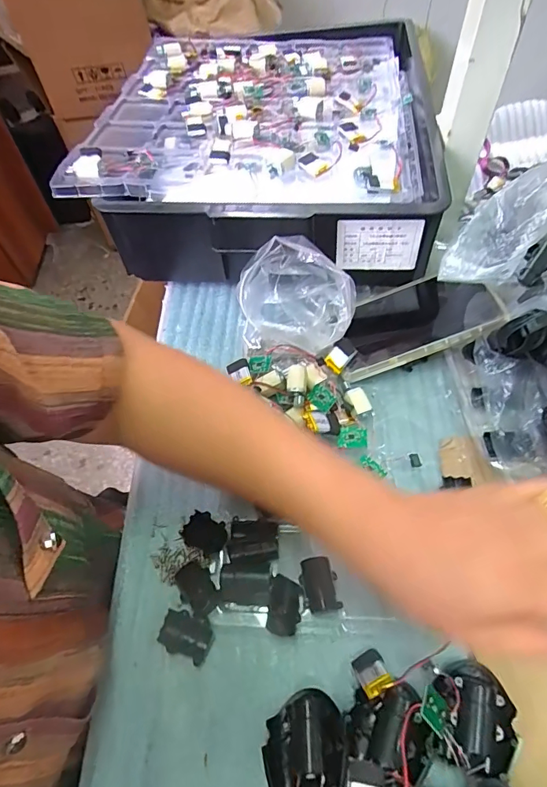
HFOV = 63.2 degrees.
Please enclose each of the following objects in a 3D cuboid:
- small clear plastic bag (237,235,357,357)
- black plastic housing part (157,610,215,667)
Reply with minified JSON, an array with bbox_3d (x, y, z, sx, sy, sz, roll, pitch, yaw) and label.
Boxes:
[{"bbox_3d":[0.020,-0.084,0.426,0.103,0.098,0.080,-3,58,3],"label":"small clear plastic bag"},{"bbox_3d":[-0.063,0.177,0.326,0.039,0.015,0.029,20,62,16],"label":"black plastic housing part"}]

